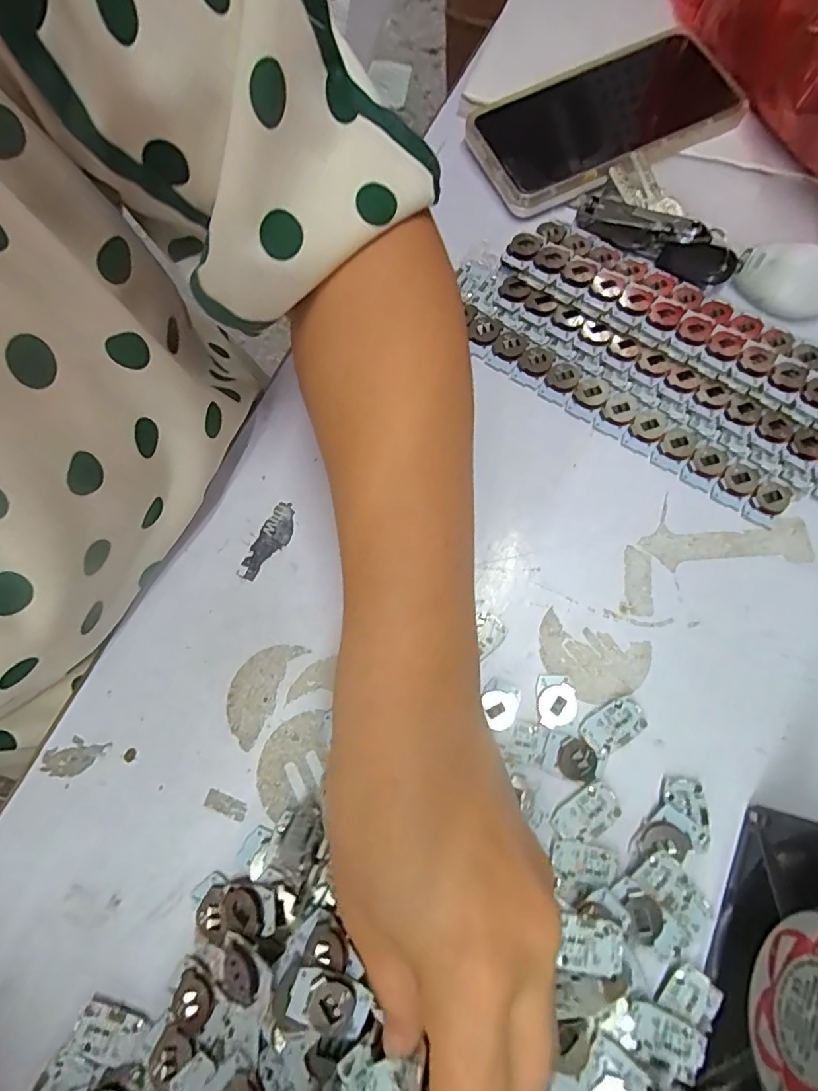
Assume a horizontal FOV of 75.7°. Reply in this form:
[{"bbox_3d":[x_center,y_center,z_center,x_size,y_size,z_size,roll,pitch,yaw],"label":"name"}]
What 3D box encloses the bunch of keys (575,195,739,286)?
[{"bbox_3d":[0.147,-0.185,0.314,0.095,0.017,0.029,38,78,11],"label":"bunch of keys"}]

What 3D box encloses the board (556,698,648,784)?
[{"bbox_3d":[0.089,0.090,0.244,0.047,0.004,0.019,-39,76,-10],"label":"board"}]

